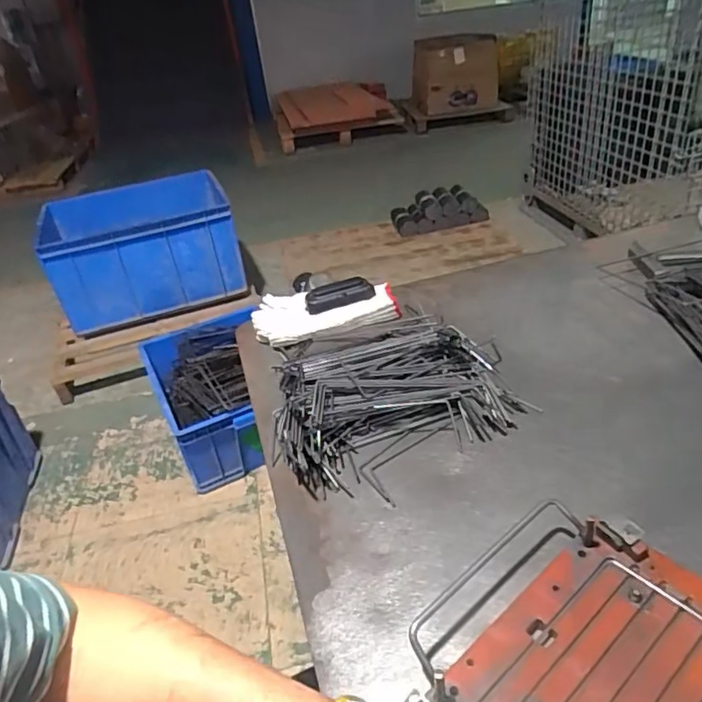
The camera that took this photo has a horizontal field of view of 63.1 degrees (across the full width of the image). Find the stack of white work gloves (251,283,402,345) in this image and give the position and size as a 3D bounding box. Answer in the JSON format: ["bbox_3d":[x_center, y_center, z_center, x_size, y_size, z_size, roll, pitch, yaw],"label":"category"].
[{"bbox_3d":[-0.040,-0.058,0.871,0.215,0.026,0.113,-4,34,5],"label":"stack of white work gloves"}]

